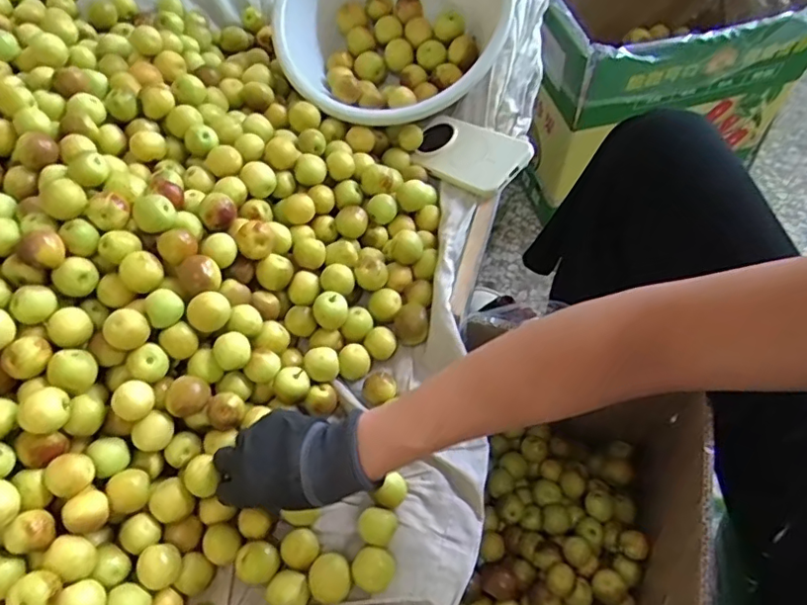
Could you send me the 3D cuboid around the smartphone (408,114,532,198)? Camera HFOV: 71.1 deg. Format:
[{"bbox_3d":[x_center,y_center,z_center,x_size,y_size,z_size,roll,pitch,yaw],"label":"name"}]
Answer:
[{"bbox_3d":[0.073,-0.177,0.661,0.082,0.009,0.158,-48,49,-6],"label":"smartphone"}]

